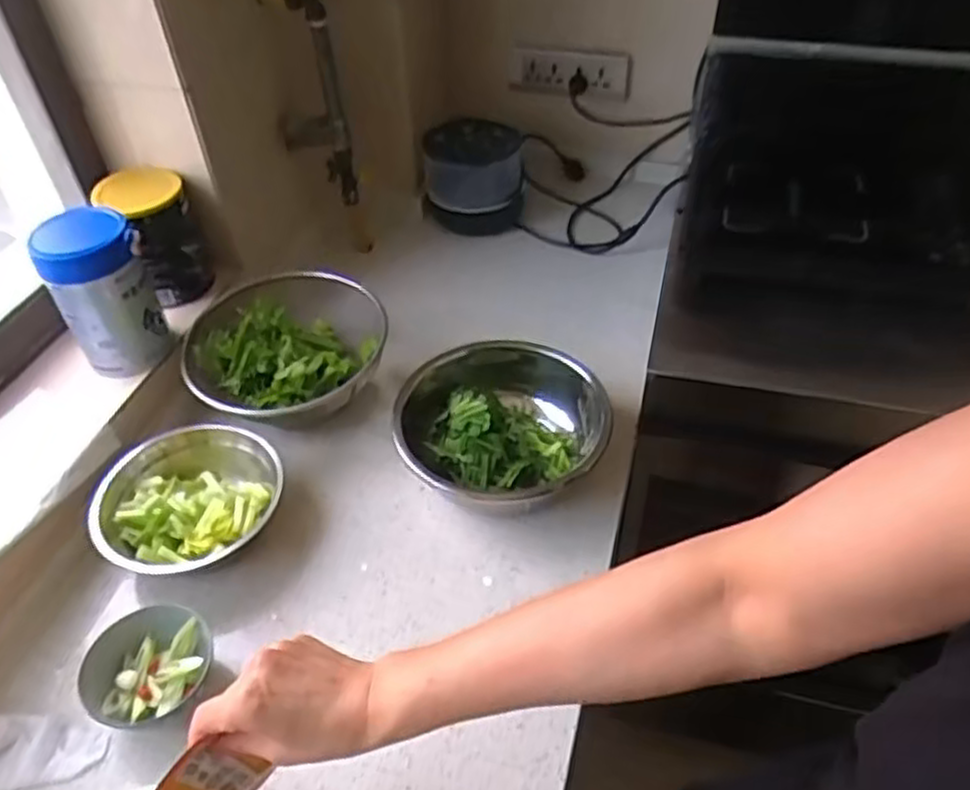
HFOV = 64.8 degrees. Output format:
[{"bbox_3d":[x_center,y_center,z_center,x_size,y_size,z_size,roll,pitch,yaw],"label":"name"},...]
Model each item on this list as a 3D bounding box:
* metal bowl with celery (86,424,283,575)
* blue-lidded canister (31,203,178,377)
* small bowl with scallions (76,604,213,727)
[{"bbox_3d":[-0.310,0.113,0.807,0.187,0.086,0.159,-33,52,-27],"label":"metal bowl with celery"},{"bbox_3d":[-0.432,-0.113,0.877,0.097,0.175,0.108,-23,48,-20],"label":"blue-lidded canister"},{"bbox_3d":[-0.304,0.250,0.693,0.100,0.056,0.100,-1,45,1],"label":"small bowl with scallions"}]

